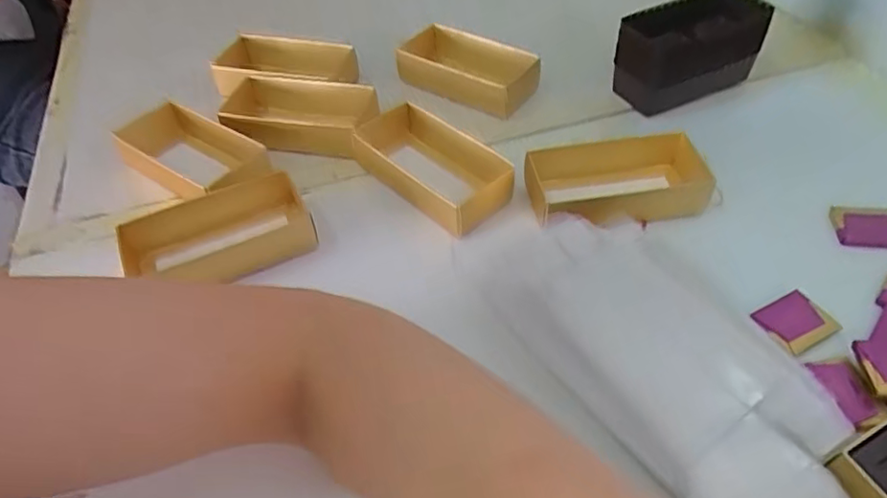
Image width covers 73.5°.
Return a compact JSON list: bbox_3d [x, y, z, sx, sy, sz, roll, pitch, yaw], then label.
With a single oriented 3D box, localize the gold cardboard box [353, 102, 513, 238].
[{"bbox_3d":[-0.013,-0.064,0.434,0.124,0.036,0.057,35,59,30],"label":"gold cardboard box"}]

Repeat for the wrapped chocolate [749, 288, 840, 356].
[{"bbox_3d":[0.202,0.042,0.341,0.040,0.004,0.032,-22,49,-18],"label":"wrapped chocolate"}]

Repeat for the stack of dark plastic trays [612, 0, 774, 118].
[{"bbox_3d":[0.203,-0.164,0.491,0.112,0.066,0.062,-20,50,-14],"label":"stack of dark plastic trays"}]

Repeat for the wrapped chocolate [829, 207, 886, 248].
[{"bbox_3d":[0.282,-0.014,0.393,0.044,0.005,0.035,5,48,8],"label":"wrapped chocolate"}]

